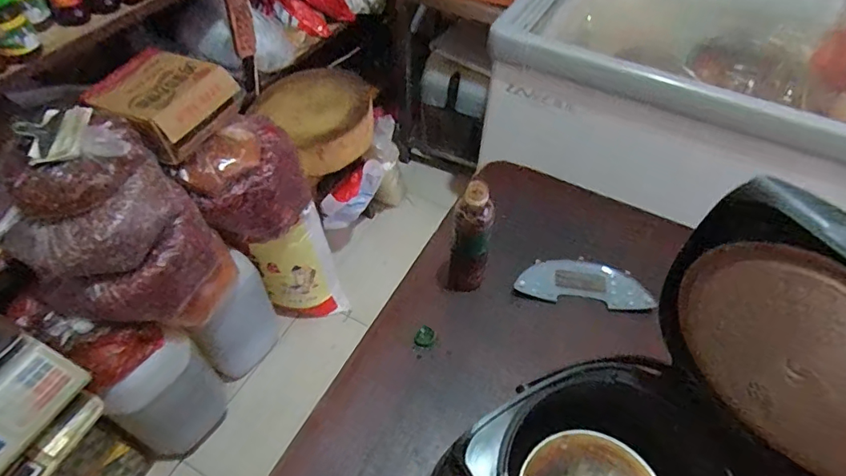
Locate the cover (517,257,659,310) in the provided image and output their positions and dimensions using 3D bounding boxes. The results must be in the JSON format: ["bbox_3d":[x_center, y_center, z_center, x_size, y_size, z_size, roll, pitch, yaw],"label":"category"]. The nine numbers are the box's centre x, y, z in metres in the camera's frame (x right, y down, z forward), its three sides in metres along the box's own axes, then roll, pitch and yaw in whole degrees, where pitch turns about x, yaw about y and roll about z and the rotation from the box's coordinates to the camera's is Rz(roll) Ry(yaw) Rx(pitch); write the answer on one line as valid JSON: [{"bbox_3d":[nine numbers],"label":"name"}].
[{"bbox_3d":[0.266,0.070,0.836,0.219,0.015,0.085,7,52,4],"label":"cover"}]

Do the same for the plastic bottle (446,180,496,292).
[{"bbox_3d":[0.071,0.008,0.755,0.061,0.191,0.064,7,52,4],"label":"plastic bottle"}]

